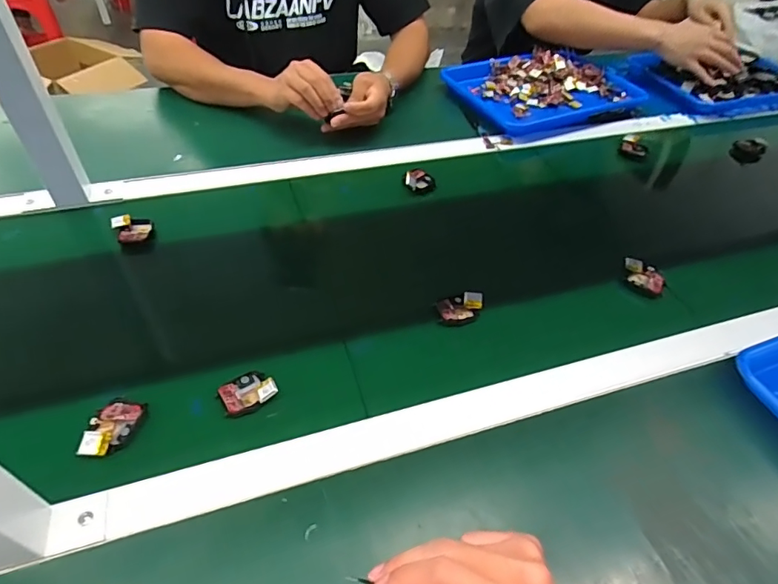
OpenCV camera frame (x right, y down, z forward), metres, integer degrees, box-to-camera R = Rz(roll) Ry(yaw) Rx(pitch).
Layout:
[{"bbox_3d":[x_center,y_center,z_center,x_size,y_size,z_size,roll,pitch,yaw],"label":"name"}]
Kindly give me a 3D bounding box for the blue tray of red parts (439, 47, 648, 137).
[{"bbox_3d":[0.291,-0.400,0.930,0.343,0.046,0.246,-17,51,-20],"label":"blue tray of red parts"}]

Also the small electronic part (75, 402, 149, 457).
[{"bbox_3d":[-0.243,0.119,0.422,0.036,0.012,0.055,8,47,2],"label":"small electronic part"}]

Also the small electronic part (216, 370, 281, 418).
[{"bbox_3d":[-0.134,0.094,0.454,0.048,0.013,0.041,-30,56,-29],"label":"small electronic part"}]

